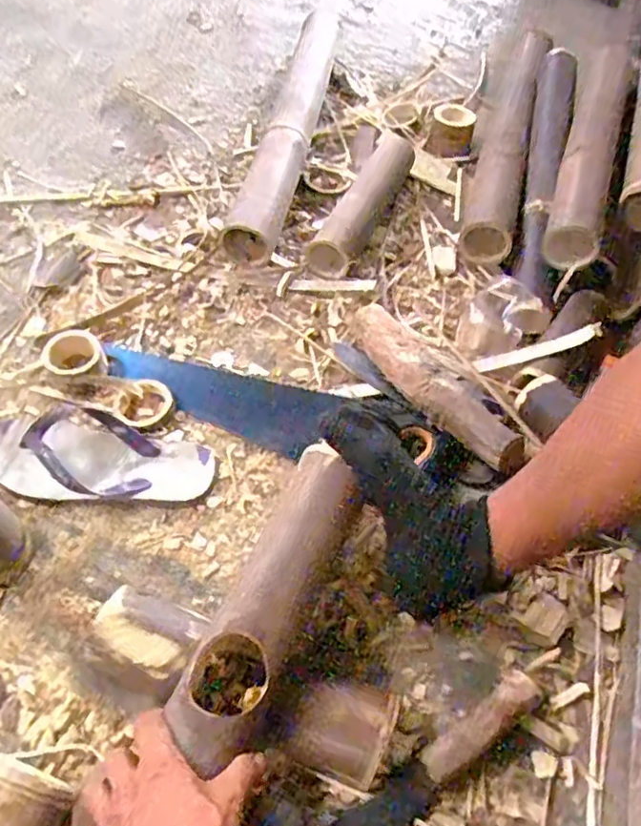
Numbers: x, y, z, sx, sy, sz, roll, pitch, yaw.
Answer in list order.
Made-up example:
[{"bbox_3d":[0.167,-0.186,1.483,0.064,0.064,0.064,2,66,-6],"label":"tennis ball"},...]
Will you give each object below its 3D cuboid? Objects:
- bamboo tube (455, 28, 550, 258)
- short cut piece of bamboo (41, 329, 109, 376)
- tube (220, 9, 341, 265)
[{"bbox_3d":[0.306,-0.450,1.049,0.074,0.093,0.552,14,59,6],"label":"bamboo tube"},{"bbox_3d":[-0.304,-0.068,0.790,0.072,0.035,0.059,-9,56,-12],"label":"short cut piece of bamboo"},{"bbox_3d":[-0.051,-0.474,1.047,0.085,0.075,0.606,12,54,3],"label":"tube"}]

